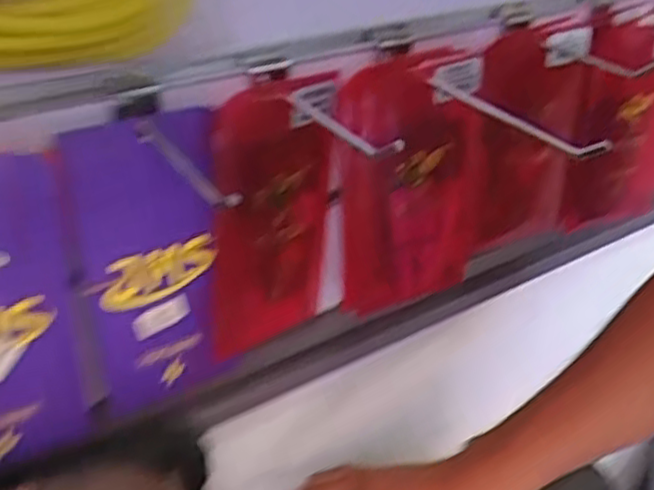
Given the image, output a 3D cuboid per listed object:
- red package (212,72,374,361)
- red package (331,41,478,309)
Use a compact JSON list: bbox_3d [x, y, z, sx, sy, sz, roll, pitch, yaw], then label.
[{"bbox_3d":[-0.028,-0.014,0.404,0.090,0.162,0.014,-24,43,-34],"label":"red package"},{"bbox_3d":[0.050,-0.036,0.445,0.099,0.153,0.039,-17,39,-27],"label":"red package"}]

